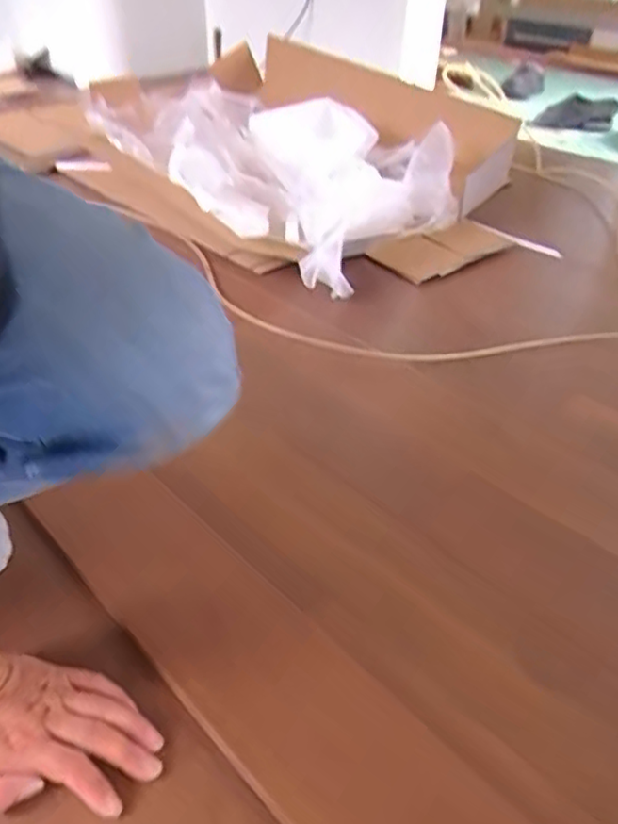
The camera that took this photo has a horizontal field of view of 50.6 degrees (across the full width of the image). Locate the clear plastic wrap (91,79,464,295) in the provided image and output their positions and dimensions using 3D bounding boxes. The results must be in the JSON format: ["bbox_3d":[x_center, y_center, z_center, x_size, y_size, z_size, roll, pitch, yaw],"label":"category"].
[{"bbox_3d":[-0.100,-0.573,1.471,0.466,0.148,0.975,-23,43,-29],"label":"clear plastic wrap"}]

